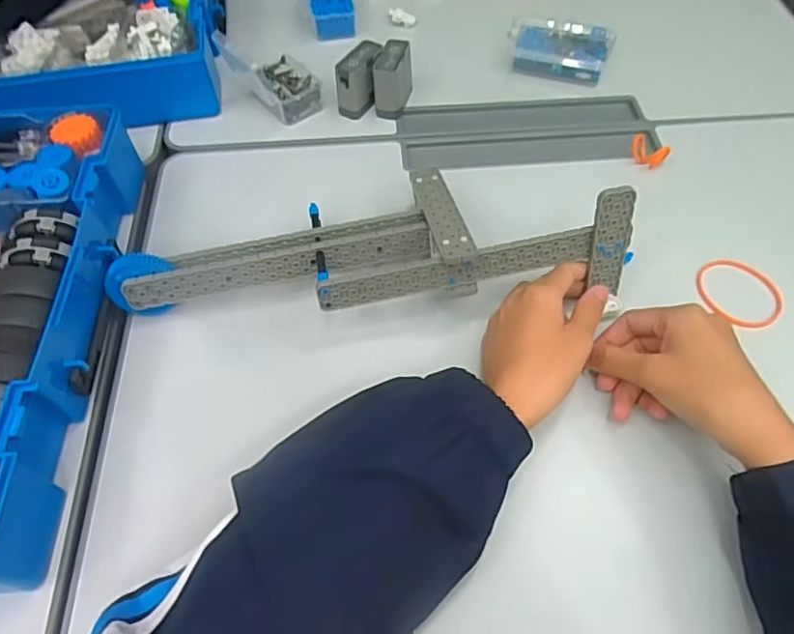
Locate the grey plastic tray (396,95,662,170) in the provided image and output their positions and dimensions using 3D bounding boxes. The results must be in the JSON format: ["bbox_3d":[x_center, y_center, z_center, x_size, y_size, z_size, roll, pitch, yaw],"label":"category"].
[{"bbox_3d":[0.123,-0.180,0.548,0.240,0.015,0.099,-1,57,-1],"label":"grey plastic tray"}]

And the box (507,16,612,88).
[{"bbox_3d":[0.168,-0.280,0.595,0.101,0.032,0.071,18,59,11],"label":"box"}]

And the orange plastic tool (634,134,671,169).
[{"bbox_3d":[0.227,-0.149,0.514,0.032,0.017,0.015,37,64,21],"label":"orange plastic tool"}]

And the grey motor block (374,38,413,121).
[{"bbox_3d":[-0.004,-0.231,0.551,0.027,0.051,0.047,16,59,10],"label":"grey motor block"}]

